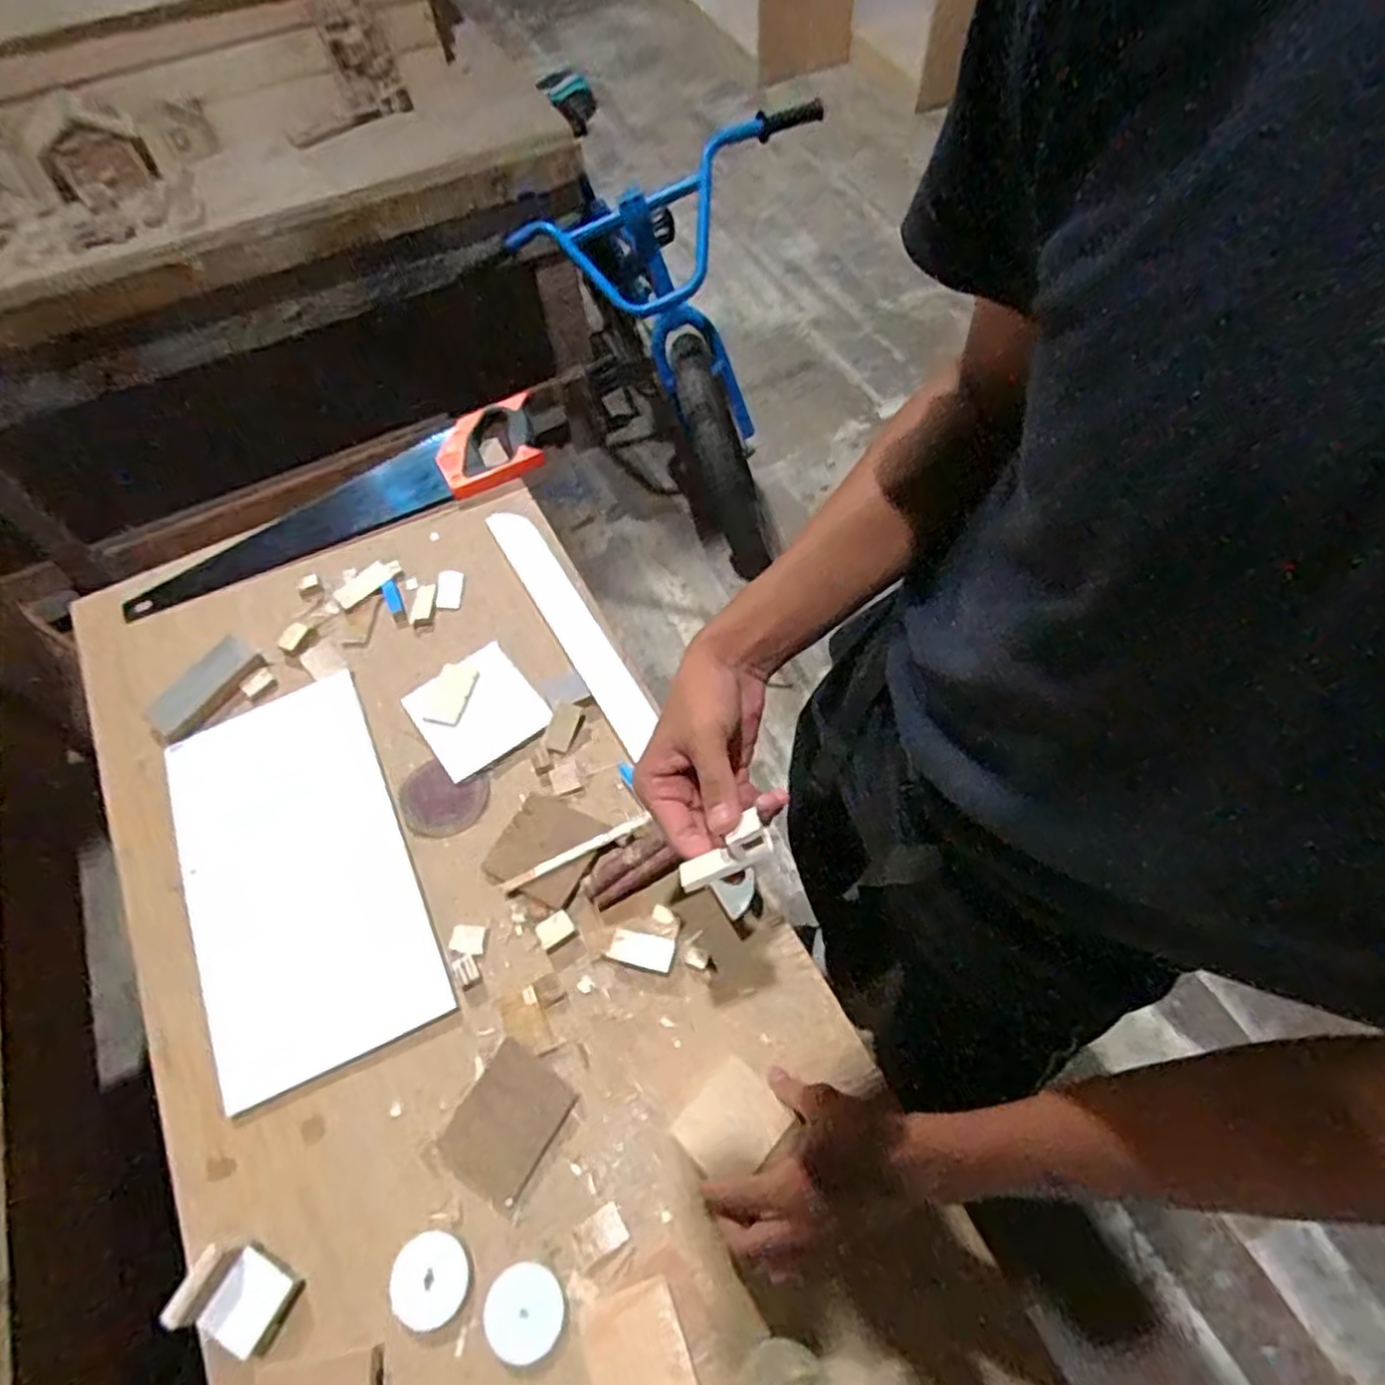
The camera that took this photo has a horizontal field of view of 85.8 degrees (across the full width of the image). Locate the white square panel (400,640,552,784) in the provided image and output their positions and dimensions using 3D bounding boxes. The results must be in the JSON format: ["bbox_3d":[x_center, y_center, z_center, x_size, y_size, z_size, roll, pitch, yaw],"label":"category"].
[{"bbox_3d":[-0.222,0.016,0.765,0.115,0.015,0.120,-35,66,-15],"label":"white square panel"}]

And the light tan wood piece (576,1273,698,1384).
[{"bbox_3d":[-0.036,0.461,0.512,0.068,0.007,0.083,-21,64,-6],"label":"light tan wood piece"}]

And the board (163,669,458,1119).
[{"bbox_3d":[-0.362,0.158,0.680,0.185,0.020,0.353,-25,64,-10],"label":"board"}]

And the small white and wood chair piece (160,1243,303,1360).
[{"bbox_3d":[-0.319,0.424,0.517,0.066,0.040,0.054,22,66,12],"label":"small white and wood chair piece"}]

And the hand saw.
[{"bbox_3d":[-0.426,-0.224,0.891,0.509,0.034,0.114,-26,64,-11],"label":"hand saw"}]

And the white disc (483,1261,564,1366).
[{"bbox_3d":[-0.120,0.440,0.530,0.054,0.004,0.055,-1,62,2],"label":"white disc"}]

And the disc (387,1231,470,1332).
[{"bbox_3d":[-0.191,0.425,0.541,0.054,0.004,0.056,-22,64,-9],"label":"disc"}]

